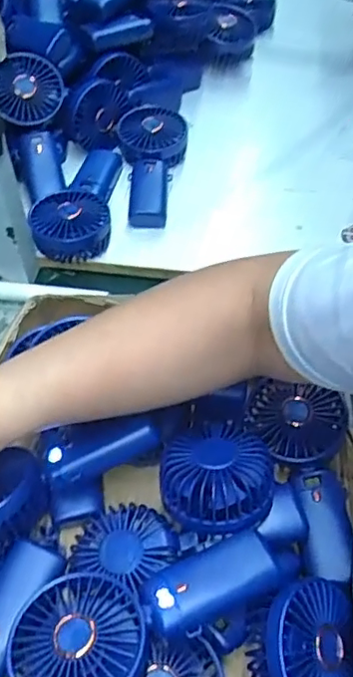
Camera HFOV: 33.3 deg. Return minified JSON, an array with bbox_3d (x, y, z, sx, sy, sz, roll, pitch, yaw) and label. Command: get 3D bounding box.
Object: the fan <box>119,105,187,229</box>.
[{"bbox_3d":[-0.030,-0.220,0.730,0.082,0.045,0.188,0,54,1],"label":"fan"}]

